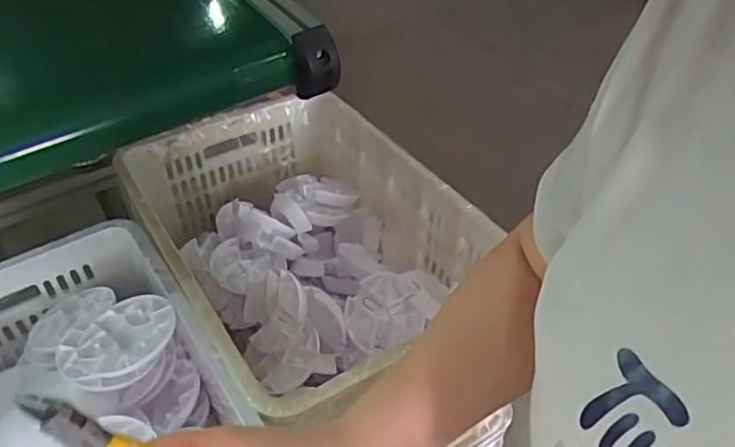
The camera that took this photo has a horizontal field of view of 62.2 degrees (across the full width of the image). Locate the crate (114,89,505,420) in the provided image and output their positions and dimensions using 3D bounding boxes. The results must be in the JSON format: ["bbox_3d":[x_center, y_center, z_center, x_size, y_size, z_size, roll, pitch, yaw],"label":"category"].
[{"bbox_3d":[-0.081,0.036,0.848,0.360,0.199,0.518,-24,46,-22],"label":"crate"}]

